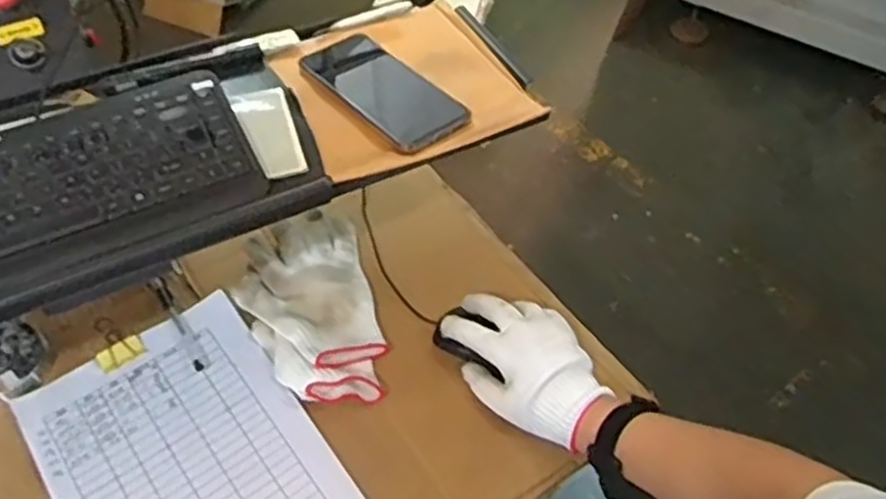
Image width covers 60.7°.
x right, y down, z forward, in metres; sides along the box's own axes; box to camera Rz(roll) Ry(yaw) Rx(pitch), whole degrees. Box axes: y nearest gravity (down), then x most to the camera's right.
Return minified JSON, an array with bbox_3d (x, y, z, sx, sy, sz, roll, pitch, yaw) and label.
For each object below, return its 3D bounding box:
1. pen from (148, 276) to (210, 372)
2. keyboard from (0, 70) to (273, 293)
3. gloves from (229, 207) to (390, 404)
[{"bbox_3d":[-0.260,0.070,0.742,0.014,0.009,0.122,-28,57,-21],"label":"pen"},{"bbox_3d":[-0.313,-0.045,0.588,0.326,0.017,0.162,-23,55,-17],"label":"keyboard"},{"bbox_3d":[-0.130,0.055,0.741,0.122,0.030,0.223,-14,53,-11],"label":"gloves"}]

